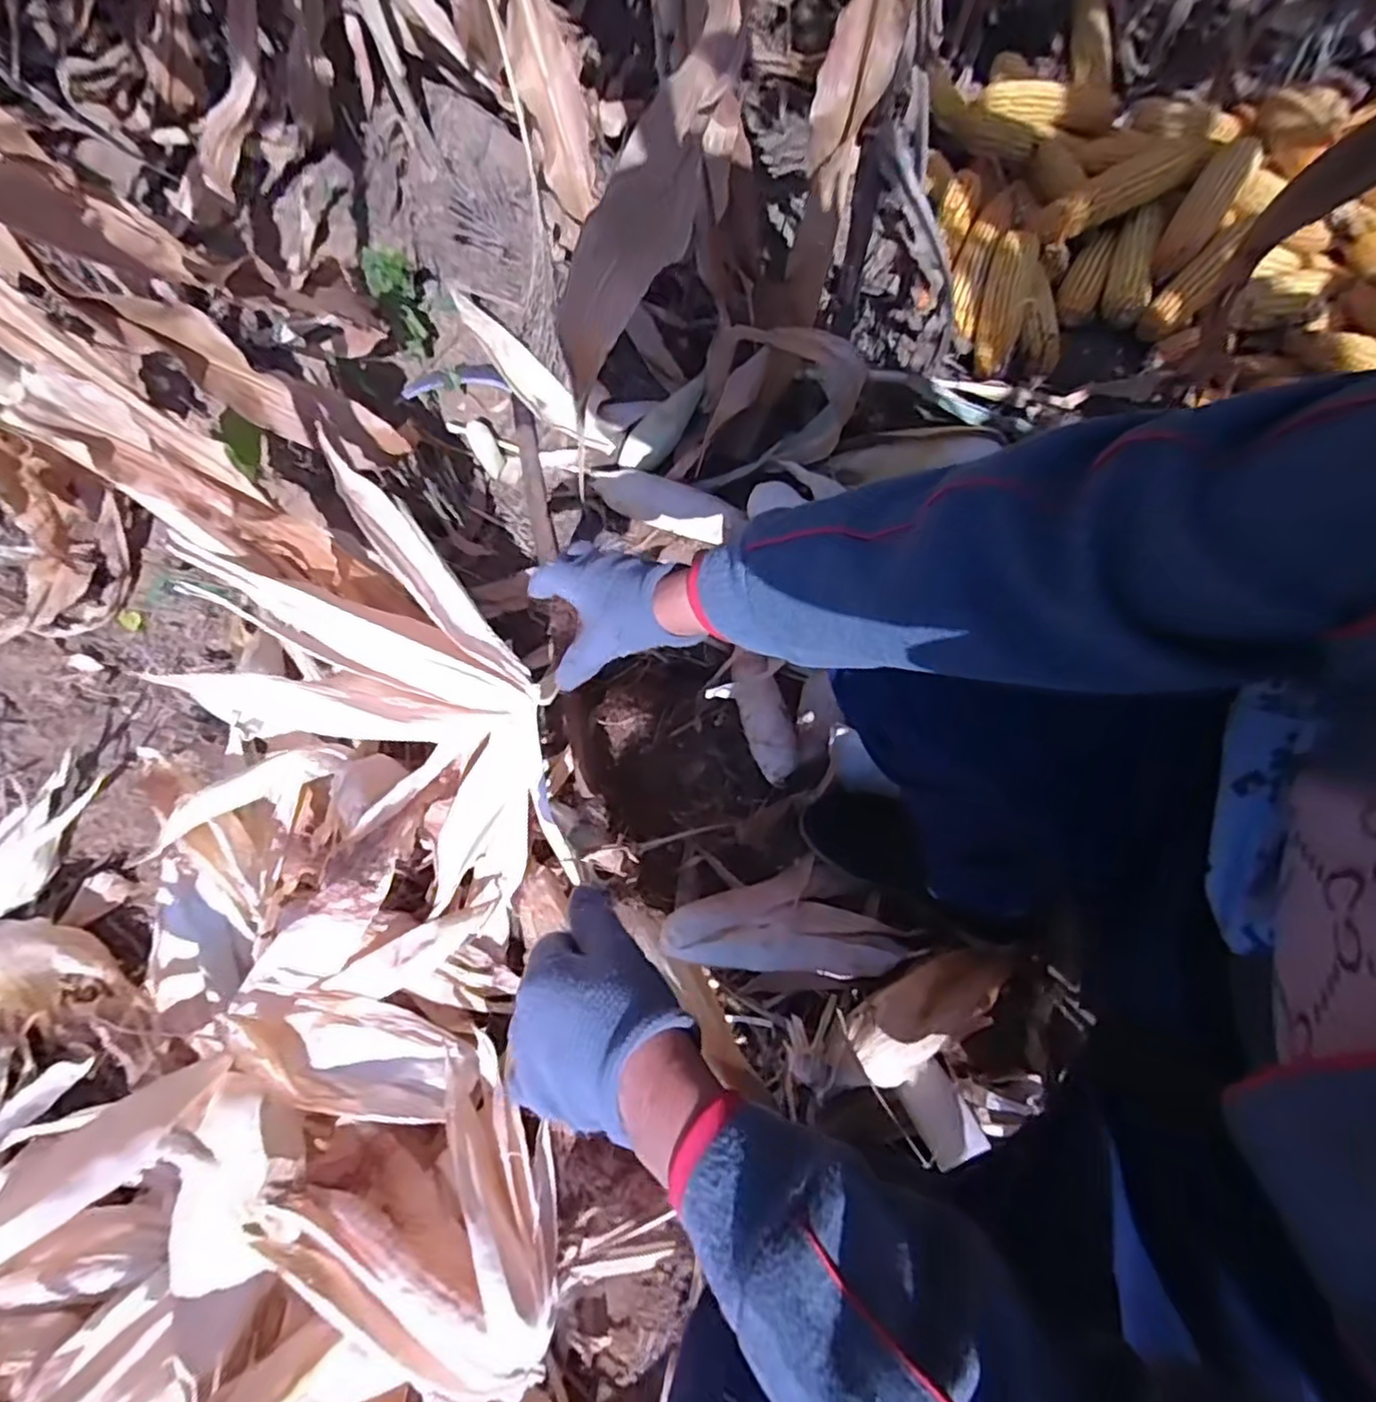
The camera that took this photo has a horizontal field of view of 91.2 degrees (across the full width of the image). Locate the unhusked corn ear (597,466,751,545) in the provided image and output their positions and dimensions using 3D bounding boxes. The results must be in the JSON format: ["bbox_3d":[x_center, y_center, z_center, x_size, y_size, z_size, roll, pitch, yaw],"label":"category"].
[{"bbox_3d":[-0.021,-0.237,0.818,0.181,0.047,0.050,17,72,10],"label":"unhusked corn ear"}]

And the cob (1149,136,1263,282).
[{"bbox_3d":[0.665,-0.636,0.868,0.055,0.047,0.223,33,75,14],"label":"cob"}]

